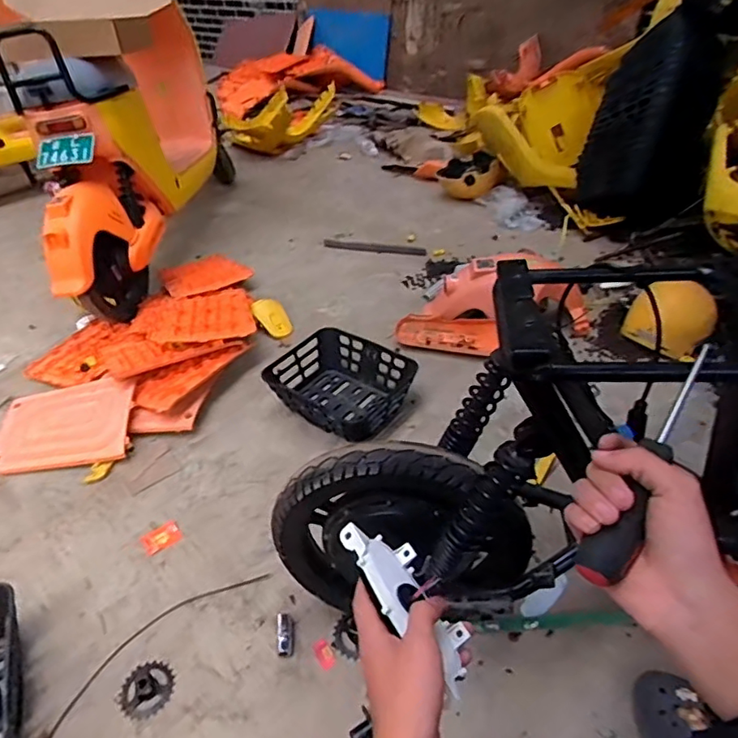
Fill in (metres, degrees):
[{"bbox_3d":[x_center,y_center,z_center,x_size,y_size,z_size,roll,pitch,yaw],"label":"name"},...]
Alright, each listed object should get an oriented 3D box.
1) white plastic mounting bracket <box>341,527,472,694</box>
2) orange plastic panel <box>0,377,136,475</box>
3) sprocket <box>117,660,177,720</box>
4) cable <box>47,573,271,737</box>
[{"bbox_3d":[0.033,0.190,0.471,0.059,0.033,0.150,-30,63,-29],"label":"white plastic mounting bracket"},{"bbox_3d":[-0.727,0.138,1.324,0.318,0.063,0.252,-9,40,-7],"label":"orange plastic panel"},{"bbox_3d":[-0.358,0.509,0.888,0.086,0.022,0.084,-2,39,2],"label":"sprocket"},{"bbox_3d":[-0.357,0.520,0.893,0.238,0.011,0.453,6,40,12],"label":"cable"}]

